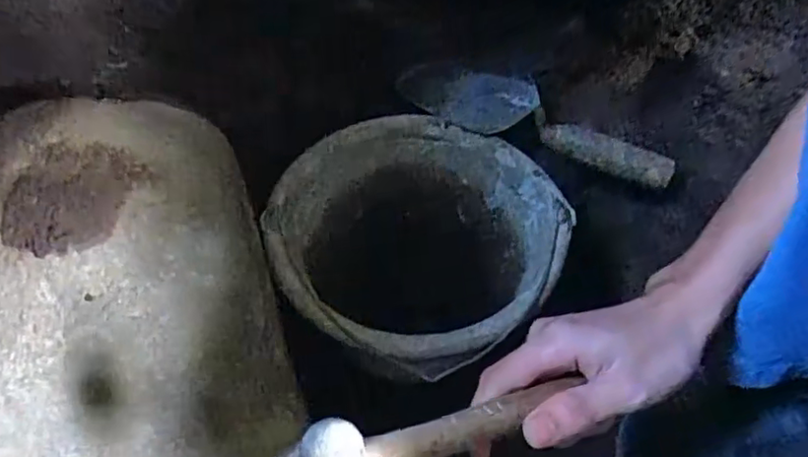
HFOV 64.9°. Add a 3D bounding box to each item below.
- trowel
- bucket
[{"bbox_3d":[0.127,-0.100,0.611,0.274,0.046,0.063,19,57,-4],"label":"trowel"},{"bbox_3d":[0.017,0.053,0.620,0.237,0.231,0.233,-2,56,2],"label":"bucket"}]

